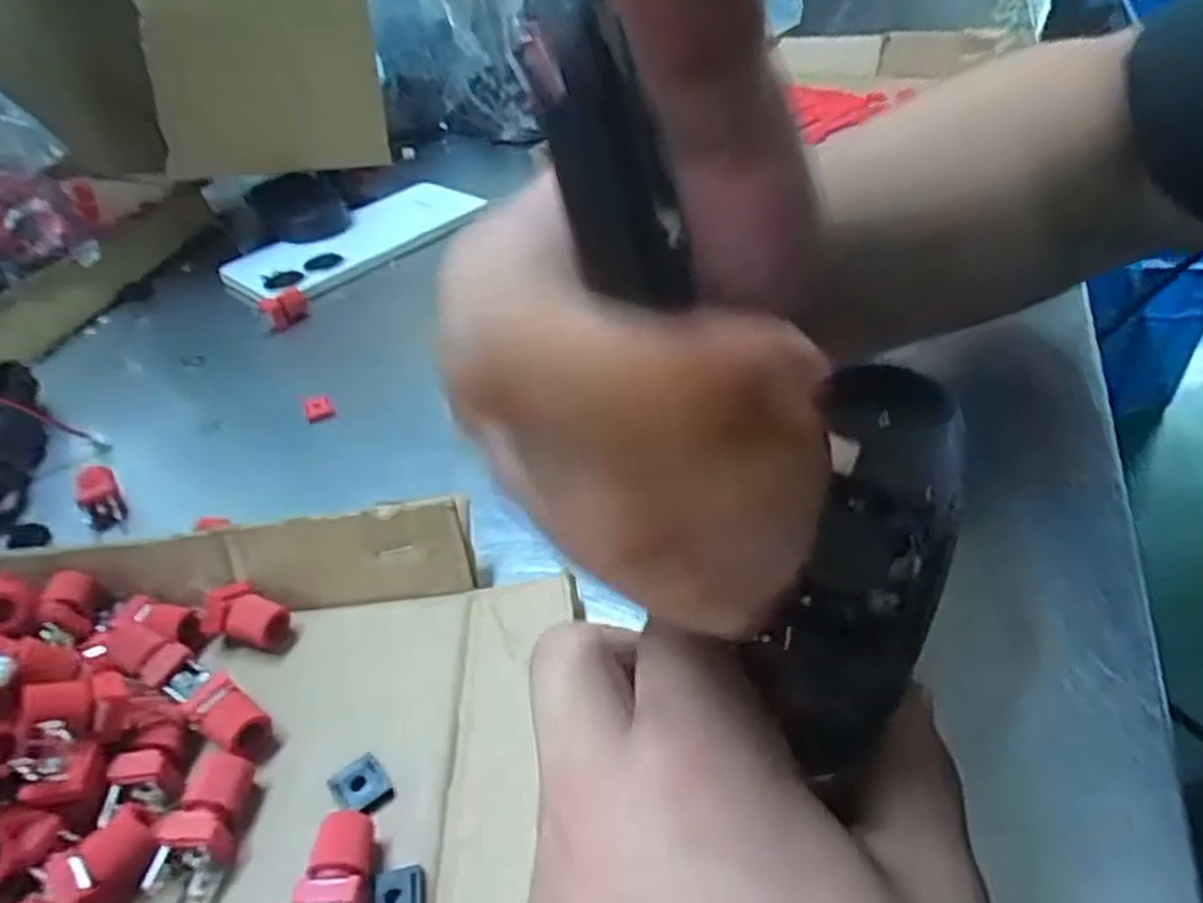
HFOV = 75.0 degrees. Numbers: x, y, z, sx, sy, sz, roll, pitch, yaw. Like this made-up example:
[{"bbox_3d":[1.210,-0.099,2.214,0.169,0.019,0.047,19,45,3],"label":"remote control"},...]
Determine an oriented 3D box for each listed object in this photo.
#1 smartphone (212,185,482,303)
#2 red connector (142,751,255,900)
[{"bbox_3d":[-0.152,-0.137,0.497,0.078,0.007,0.159,27,50,36],"label":"smartphone"},{"bbox_3d":[-0.100,0.094,0.200,0.015,0.014,0.034,-4,38,4],"label":"red connector"}]

